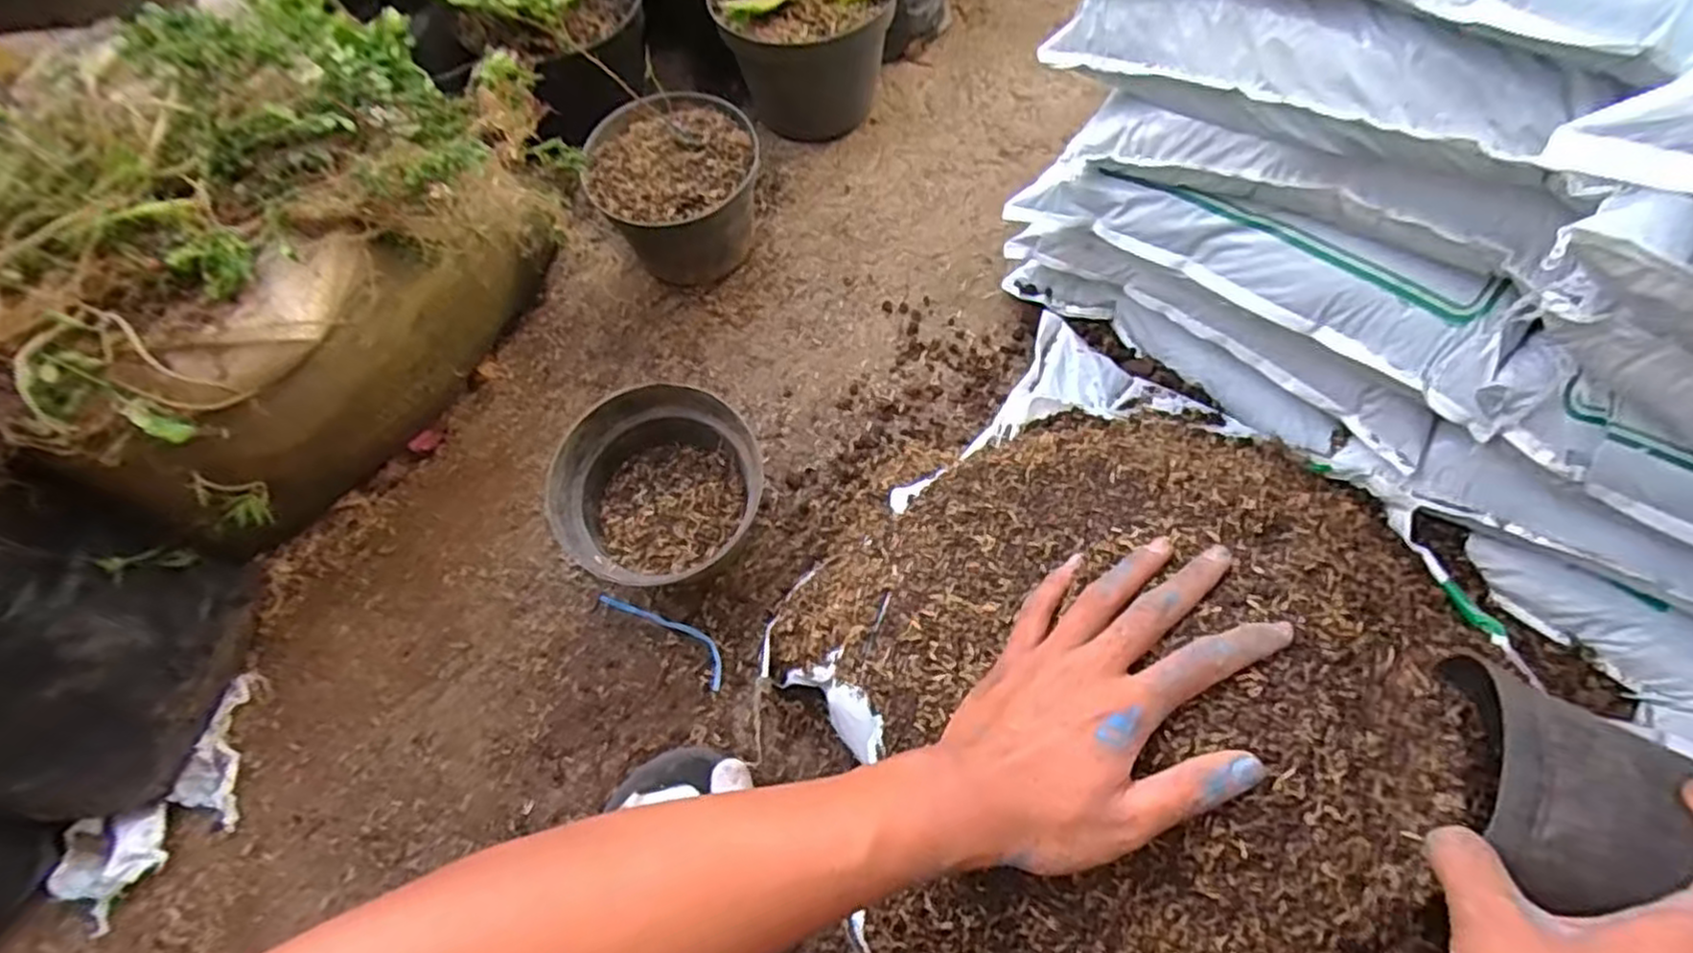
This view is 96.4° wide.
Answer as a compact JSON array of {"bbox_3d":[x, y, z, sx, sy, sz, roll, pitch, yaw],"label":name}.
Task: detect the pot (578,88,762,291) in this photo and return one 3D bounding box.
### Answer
[{"bbox_3d":[-0.150,-0.258,0.691,0.143,0.131,0.139,-1,67,2],"label":"pot"}]

